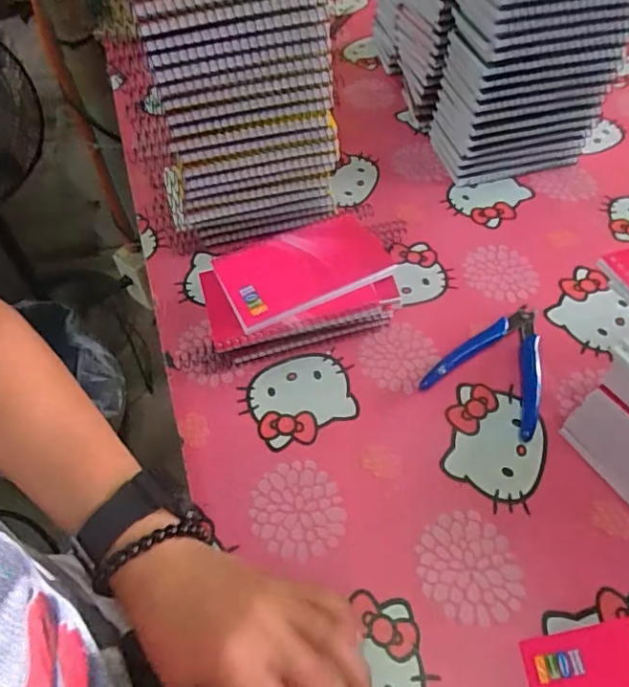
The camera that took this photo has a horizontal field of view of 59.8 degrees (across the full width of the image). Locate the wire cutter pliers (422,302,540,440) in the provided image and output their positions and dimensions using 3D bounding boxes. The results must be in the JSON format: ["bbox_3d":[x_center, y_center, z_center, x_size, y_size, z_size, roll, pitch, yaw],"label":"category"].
[{"bbox_3d":[0.146,0.013,0.422,0.083,0.012,0.107,28,59,21],"label":"wire cutter pliers"}]

